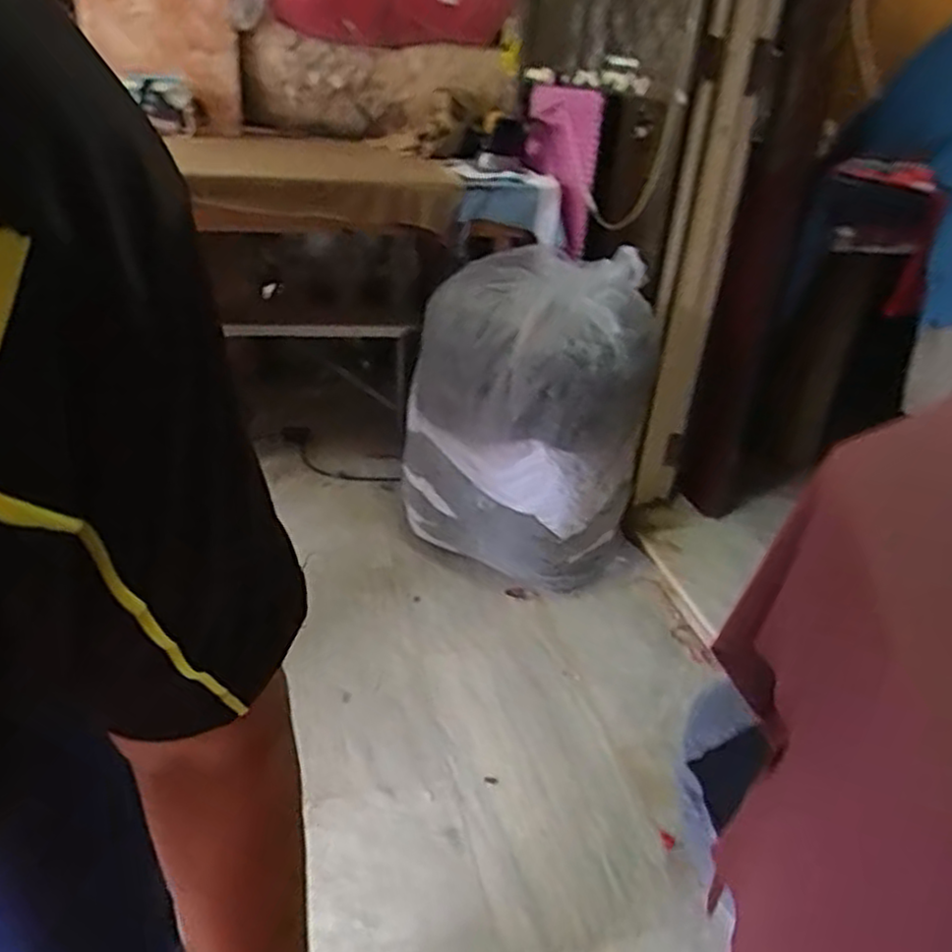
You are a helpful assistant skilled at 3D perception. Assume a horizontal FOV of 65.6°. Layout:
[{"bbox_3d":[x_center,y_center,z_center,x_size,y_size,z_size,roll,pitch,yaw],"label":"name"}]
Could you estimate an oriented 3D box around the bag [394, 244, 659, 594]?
[{"bbox_3d":[0.139,-0.108,1.692,0.507,0.663,0.421,21,32,27],"label":"bag"}]

